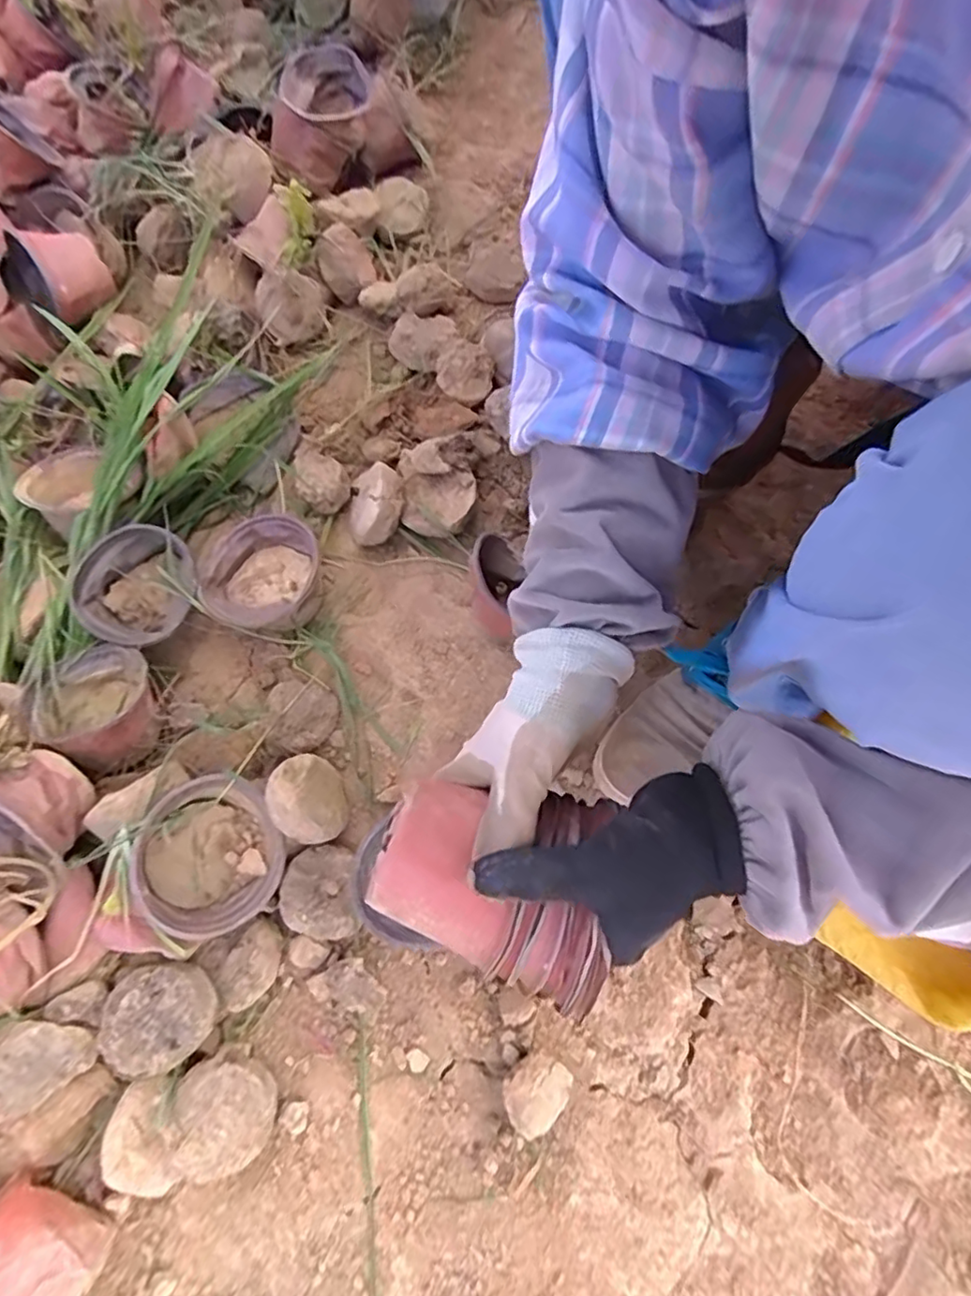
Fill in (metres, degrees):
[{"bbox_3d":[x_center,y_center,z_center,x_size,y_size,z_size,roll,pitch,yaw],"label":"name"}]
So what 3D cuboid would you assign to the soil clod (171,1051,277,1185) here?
[{"bbox_3d":[-0.182,0.328,0.426,0.054,0.058,0.069,-32,73,-9],"label":"soil clod"}]

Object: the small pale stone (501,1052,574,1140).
[{"bbox_3d":[0.037,0.318,0.432,0.049,0.033,0.040,-36,73,-10],"label":"small pale stone"}]

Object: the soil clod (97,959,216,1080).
[{"bbox_3d":[-0.235,0.264,0.431,0.066,0.030,0.072,-1,70,2],"label":"soil clod"}]

